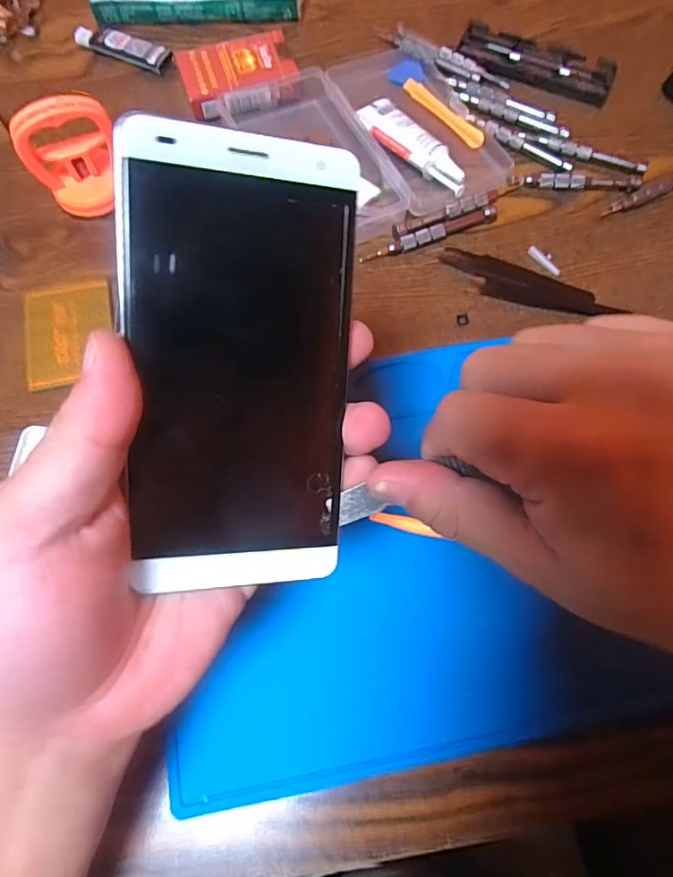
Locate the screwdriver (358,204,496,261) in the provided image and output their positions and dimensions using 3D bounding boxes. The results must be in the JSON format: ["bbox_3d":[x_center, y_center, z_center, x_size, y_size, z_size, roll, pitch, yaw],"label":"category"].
[{"bbox_3d":[0.067,-0.145,0.362,0.106,0.007,0.011,-23,73,-8],"label":"screwdriver"}]

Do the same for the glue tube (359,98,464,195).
[{"bbox_3d":[0.055,-0.214,0.378,0.031,0.017,0.111,-31,75,-11],"label":"glue tube"}]

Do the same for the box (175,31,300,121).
[{"bbox_3d":[-0.075,-0.281,0.399,0.085,0.021,0.057,-18,73,-7],"label":"box"}]

